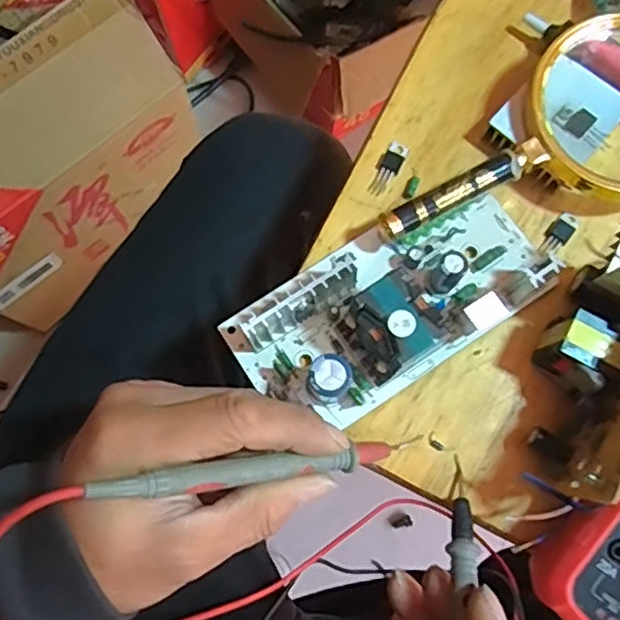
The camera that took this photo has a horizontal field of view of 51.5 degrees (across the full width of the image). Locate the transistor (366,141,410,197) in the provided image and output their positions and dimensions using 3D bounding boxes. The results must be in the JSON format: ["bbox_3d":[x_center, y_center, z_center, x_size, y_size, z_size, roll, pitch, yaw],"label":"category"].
[{"bbox_3d":[0.040,-0.071,0.322,0.011,0.004,0.030,32,79,7],"label":"transistor"}]

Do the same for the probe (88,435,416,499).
[{"bbox_3d":[-0.011,0.062,0.255,0.140,0.007,0.010,1,75,-31],"label":"probe"}]

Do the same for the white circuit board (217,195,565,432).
[{"bbox_3d":[0.039,-0.007,0.286,0.145,0.044,0.069,-33,79,-7],"label":"white circuit board"}]

